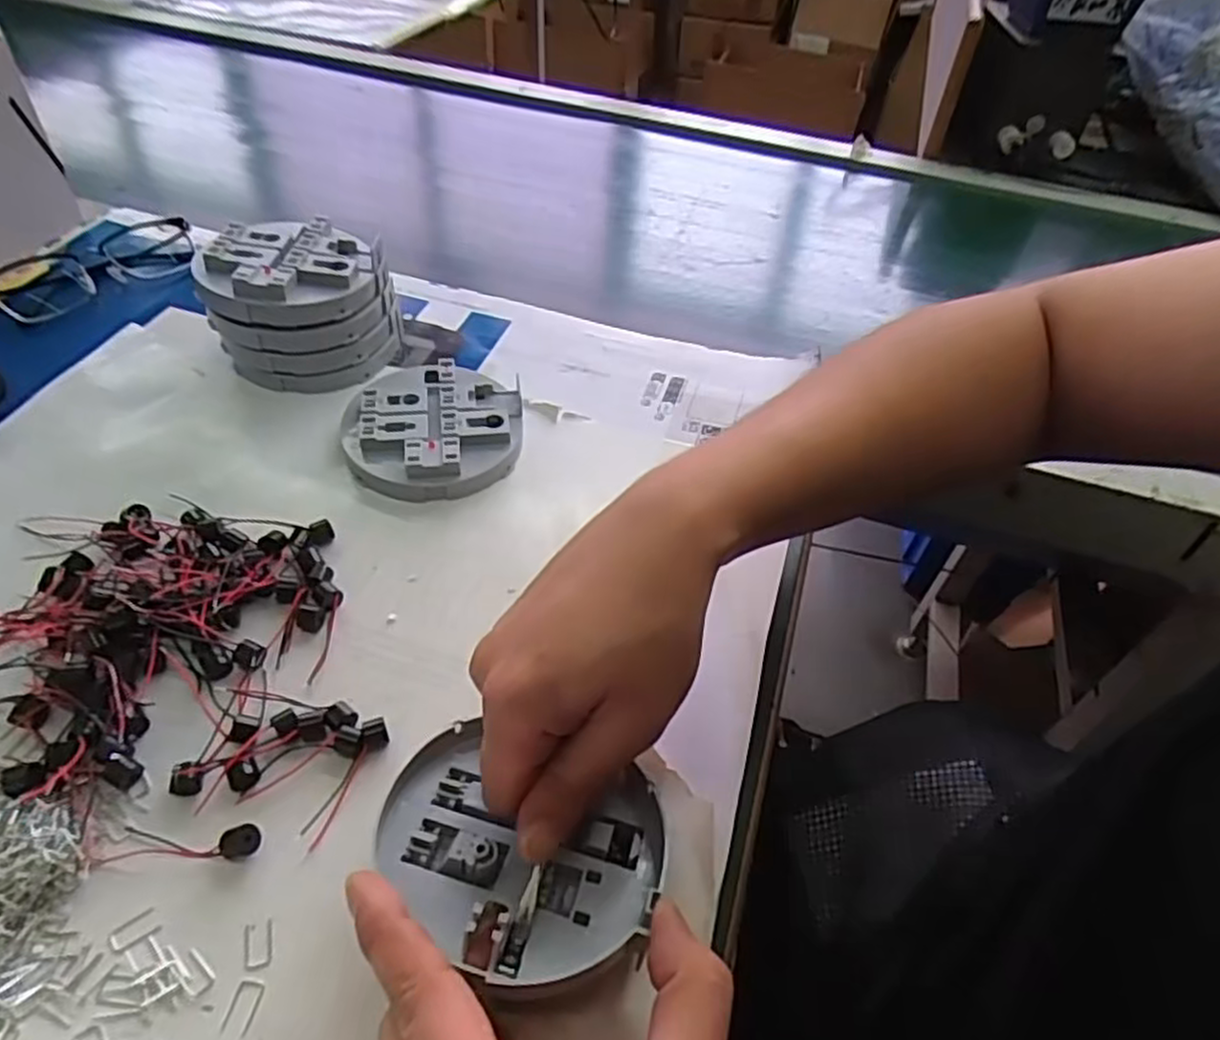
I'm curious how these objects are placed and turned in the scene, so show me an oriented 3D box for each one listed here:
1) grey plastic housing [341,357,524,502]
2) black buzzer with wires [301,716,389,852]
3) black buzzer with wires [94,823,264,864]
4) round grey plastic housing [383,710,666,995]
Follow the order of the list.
[{"bbox_3d":[-0.104,-0.056,0.446,0.101,0.022,0.103,3,47,-3],"label":"grey plastic housing"},{"bbox_3d":[-0.106,0.105,0.308,0.012,0.007,0.055,14,48,7],"label":"black buzzer with wires"},{"bbox_3d":[-0.164,0.122,0.288,0.059,0.008,0.014,1,48,-5],"label":"black buzzer with wires"},{"bbox_3d":[-0.034,0.119,0.271,0.102,0.024,0.087,12,48,5],"label":"round grey plastic housing"}]

